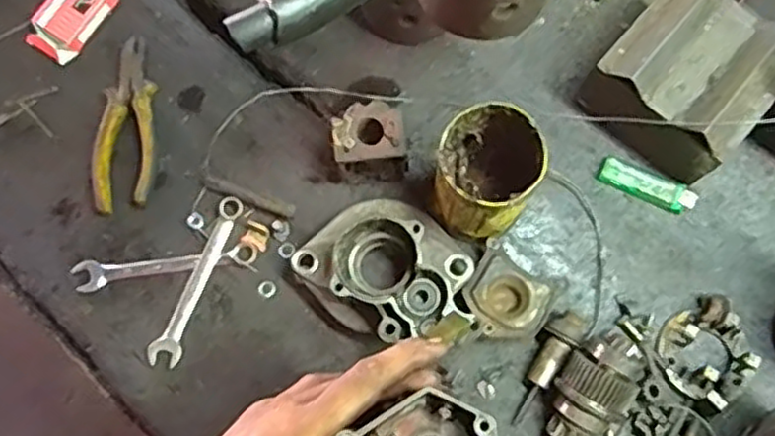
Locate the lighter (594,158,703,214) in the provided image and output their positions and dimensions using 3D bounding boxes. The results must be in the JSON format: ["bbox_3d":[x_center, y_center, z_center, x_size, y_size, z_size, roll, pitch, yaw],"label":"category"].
[{"bbox_3d":[0.217,-0.026,0.606,0.081,0.011,0.024,26,74,6],"label":"lighter"}]

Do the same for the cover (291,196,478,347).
[{"bbox_3d":[0.005,0.044,0.561,0.142,0.063,0.102,36,76,9],"label":"cover"}]

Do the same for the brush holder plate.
[{"bbox_3d":[0.246,0.102,0.552,0.070,0.034,0.071,0,73,-1],"label":"brush holder plate"}]

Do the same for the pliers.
[{"bbox_3d":[-0.226,-0.082,0.622,0.053,0.020,0.155,-2,73,-2],"label":"pliers"}]

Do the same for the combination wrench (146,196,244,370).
[{"bbox_3d":[-0.153,0.051,0.590,0.023,0.006,0.144,21,74,5],"label":"combination wrench"}]

